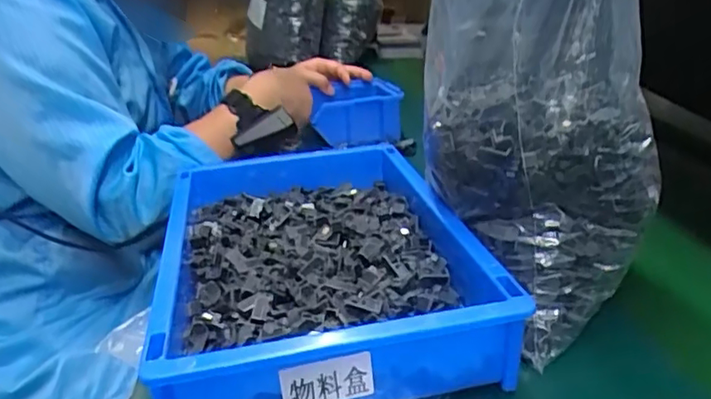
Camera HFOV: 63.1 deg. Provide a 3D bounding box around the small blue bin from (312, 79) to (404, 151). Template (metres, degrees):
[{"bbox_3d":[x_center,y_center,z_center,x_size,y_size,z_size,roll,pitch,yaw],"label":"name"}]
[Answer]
[{"bbox_3d":[0.000,-0.131,0.865,0.135,0.076,0.115,1,23,3],"label":"small blue bin"}]

